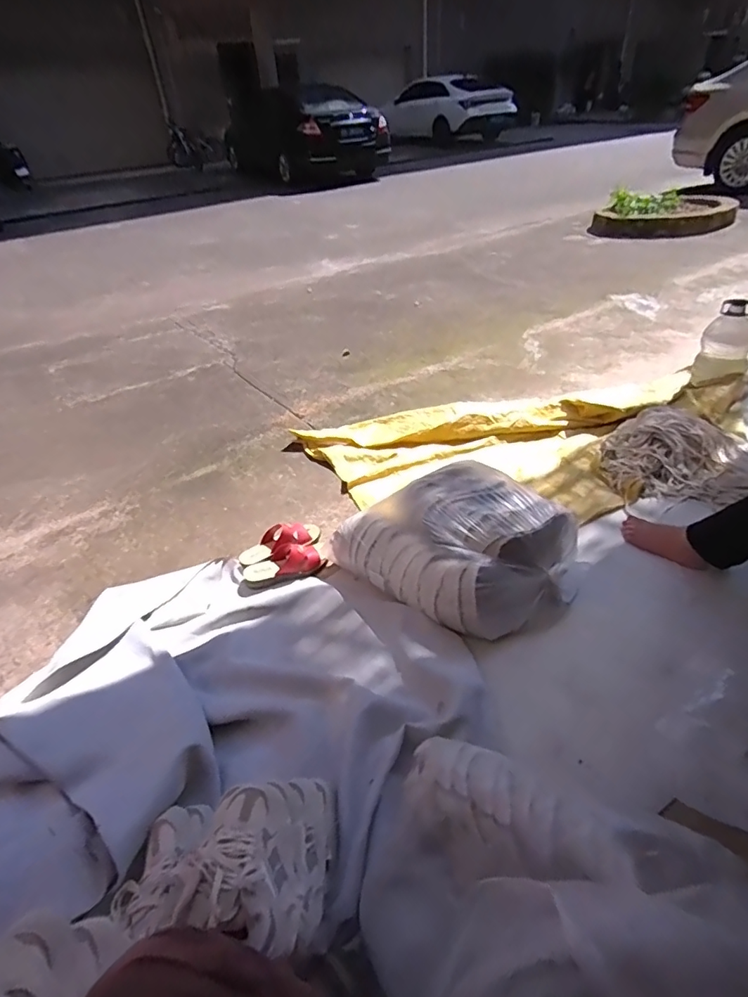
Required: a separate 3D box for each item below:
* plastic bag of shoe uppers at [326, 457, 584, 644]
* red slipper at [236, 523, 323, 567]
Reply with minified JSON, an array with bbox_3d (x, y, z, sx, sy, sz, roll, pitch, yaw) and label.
[{"bbox_3d":[0.178,0.099,1.166,0.512,0.209,0.336,24,46,32],"label":"plastic bag of shoe uppers"},{"bbox_3d":[-0.252,0.121,1.360,0.226,0.057,0.101,-16,39,-14],"label":"red slipper"}]

